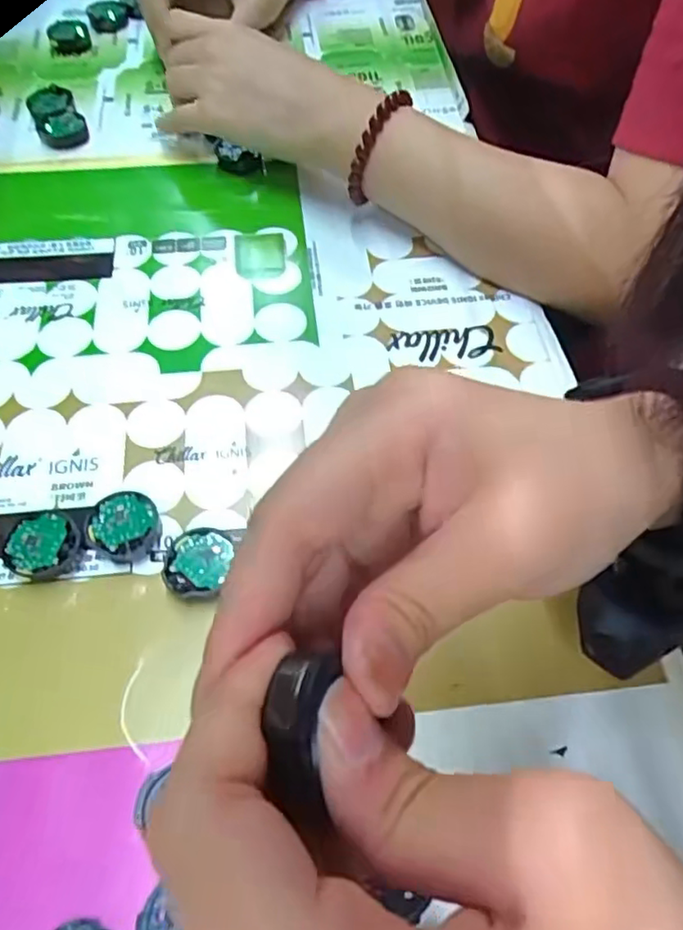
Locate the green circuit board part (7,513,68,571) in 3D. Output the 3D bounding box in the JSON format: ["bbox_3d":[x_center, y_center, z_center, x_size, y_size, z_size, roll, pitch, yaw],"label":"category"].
[{"bbox_3d":[-0.126,0.033,0.268,0.023,0.010,0.024,0,59,0],"label":"green circuit board part"}]

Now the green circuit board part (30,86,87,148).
[{"bbox_3d":[-0.190,-0.232,0.428,0.031,0.013,0.060,-26,62,-15],"label":"green circuit board part"}]

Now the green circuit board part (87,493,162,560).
[{"bbox_3d":[-0.092,0.027,0.273,0.030,0.010,0.028,0,59,0],"label":"green circuit board part"}]

